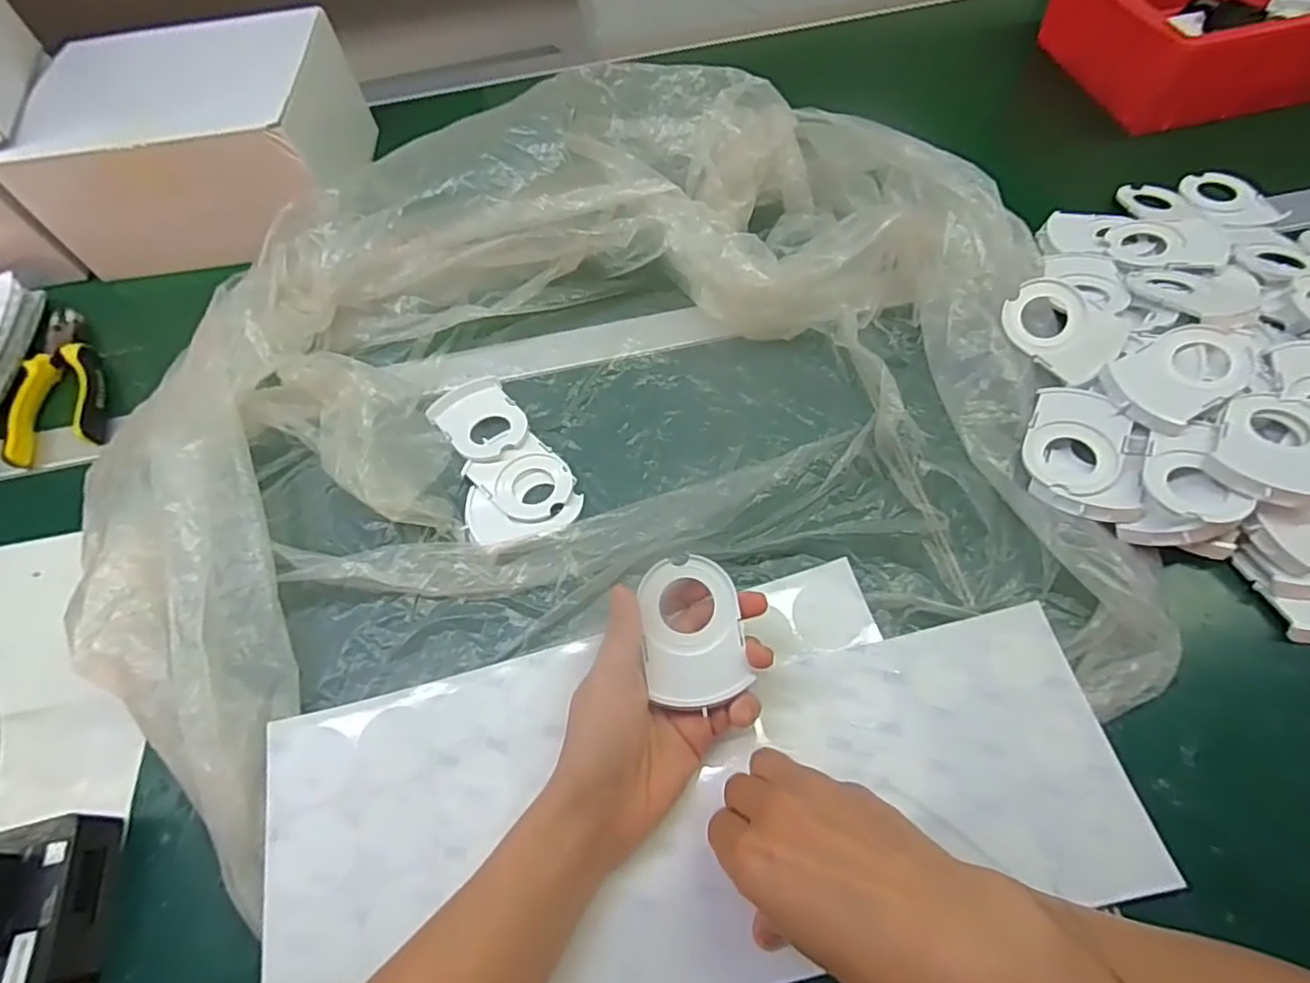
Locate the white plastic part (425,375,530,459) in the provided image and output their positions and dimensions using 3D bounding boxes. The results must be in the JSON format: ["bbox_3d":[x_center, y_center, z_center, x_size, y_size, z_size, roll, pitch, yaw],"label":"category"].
[{"bbox_3d":[-0.128,-0.052,0.468,0.057,0.013,0.079,-31,61,-13],"label":"white plastic part"}]

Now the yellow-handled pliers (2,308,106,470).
[{"bbox_3d":[-0.492,-0.095,0.526,0.062,0.019,0.166,-24,60,-9],"label":"yellow-handled pliers"}]

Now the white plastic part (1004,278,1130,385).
[{"bbox_3d":[0.274,-0.110,0.432,0.071,0.018,0.059,40,90,21],"label":"white plastic part"}]

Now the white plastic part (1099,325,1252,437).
[{"bbox_3d":[0.333,-0.074,0.404,0.086,0.027,0.056,-28,65,-10],"label":"white plastic part"}]

